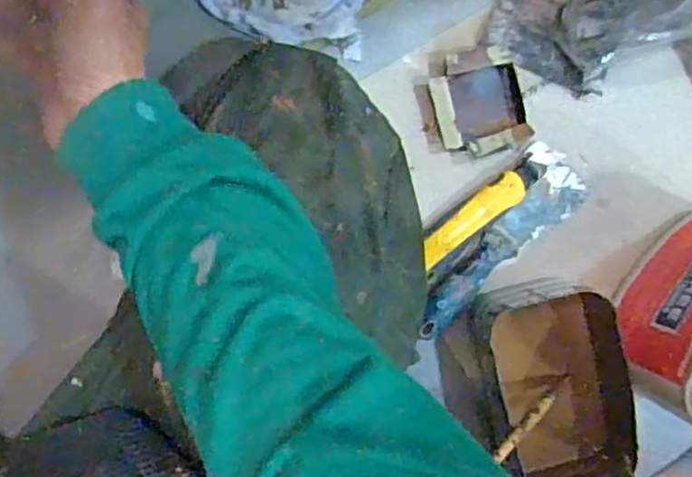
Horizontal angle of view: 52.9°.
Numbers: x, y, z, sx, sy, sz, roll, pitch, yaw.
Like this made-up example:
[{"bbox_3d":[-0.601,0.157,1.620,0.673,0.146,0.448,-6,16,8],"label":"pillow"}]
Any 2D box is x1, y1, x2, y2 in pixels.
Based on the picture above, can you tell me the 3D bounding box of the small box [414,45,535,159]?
[{"bbox_3d":[0.116,-0.122,0.619,0.092,0.035,0.092,-6,96,-5],"label":"small box"}]

